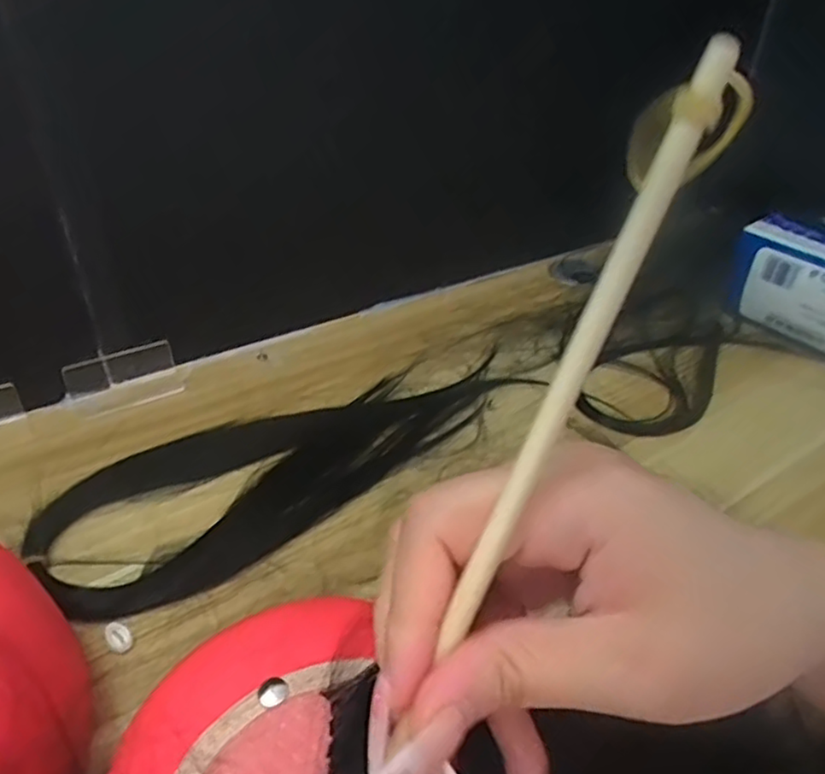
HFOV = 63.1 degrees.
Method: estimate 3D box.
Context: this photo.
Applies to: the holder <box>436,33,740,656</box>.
[{"bbox_3d":[0.034,-0.005,0.140,0.008,0.131,0.005,30,14,32],"label":"holder"}]

